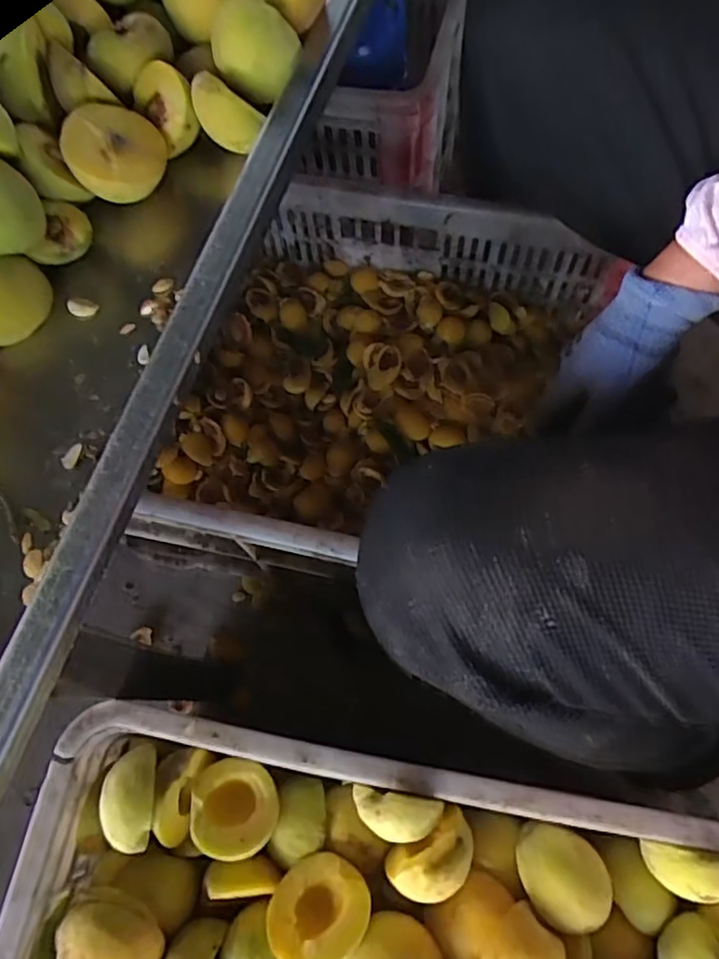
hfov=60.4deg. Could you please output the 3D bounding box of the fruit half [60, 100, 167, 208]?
[{"bbox_3d":[-0.170,-0.223,0.430,0.063,0.036,0.063,-2,72,-22],"label":"fruit half"}]

